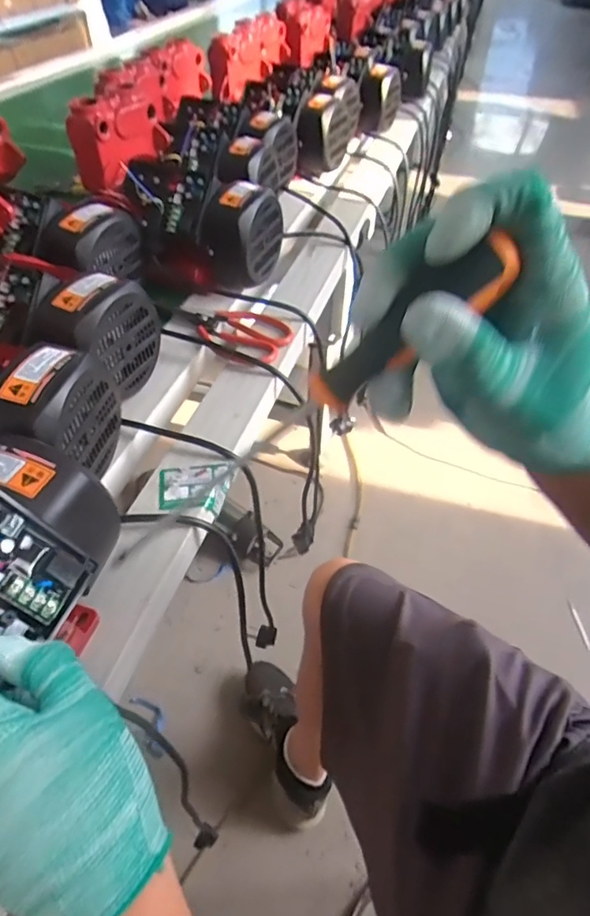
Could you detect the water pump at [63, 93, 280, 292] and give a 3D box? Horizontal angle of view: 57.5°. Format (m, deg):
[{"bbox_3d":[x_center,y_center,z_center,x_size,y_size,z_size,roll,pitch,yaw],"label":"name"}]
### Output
[{"bbox_3d":[-0.141,-0.341,0.698,0.228,0.193,0.149,24,51,20],"label":"water pump"}]

